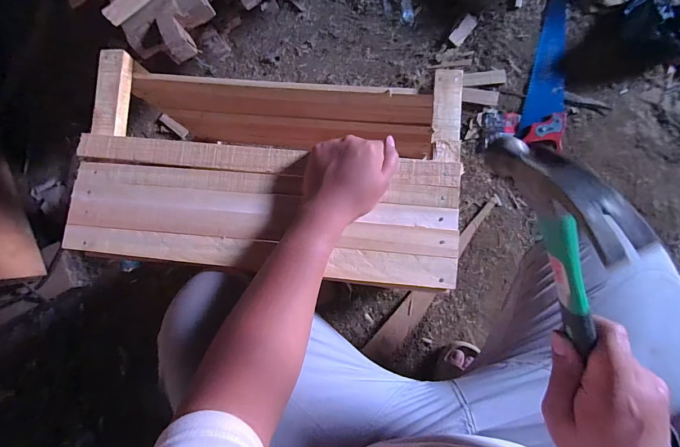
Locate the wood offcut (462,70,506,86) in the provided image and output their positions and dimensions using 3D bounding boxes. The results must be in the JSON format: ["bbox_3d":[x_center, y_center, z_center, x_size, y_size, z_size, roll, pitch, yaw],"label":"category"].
[{"bbox_3d":[0.339,-0.343,0.794,0.097,0.006,0.033,-1,83,3],"label":"wood offcut"}]

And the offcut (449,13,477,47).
[{"bbox_3d":[0.292,-0.457,0.801,0.033,0.011,0.075,39,87,7],"label":"offcut"}]

